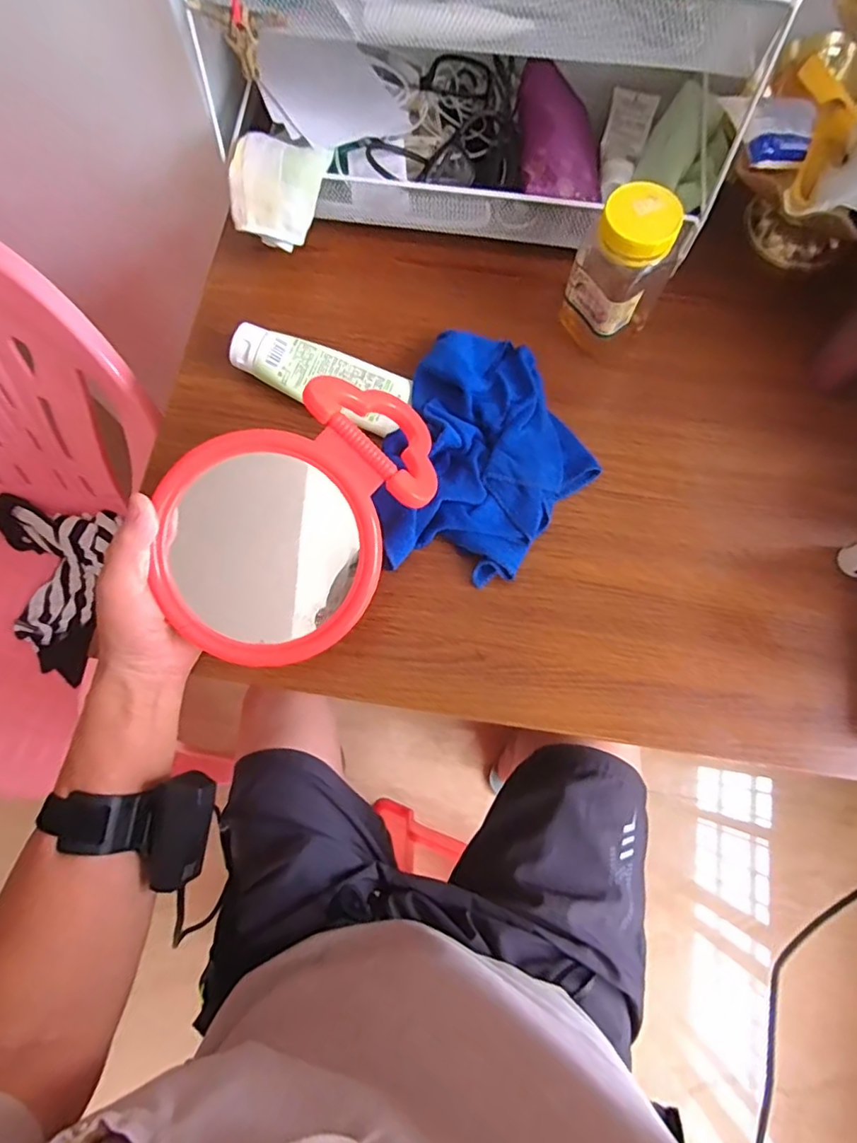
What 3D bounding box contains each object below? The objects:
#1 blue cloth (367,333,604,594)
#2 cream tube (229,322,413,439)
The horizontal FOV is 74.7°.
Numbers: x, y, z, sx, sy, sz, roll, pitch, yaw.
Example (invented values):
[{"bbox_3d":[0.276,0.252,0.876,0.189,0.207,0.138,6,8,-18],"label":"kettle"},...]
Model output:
[{"bbox_3d":[0.047,-0.092,0.444,0.153,0.040,0.204,21,76,6],"label":"blue cloth"},{"bbox_3d":[-0.086,-0.164,0.461,0.141,0.036,0.060,23,76,7],"label":"cream tube"}]

